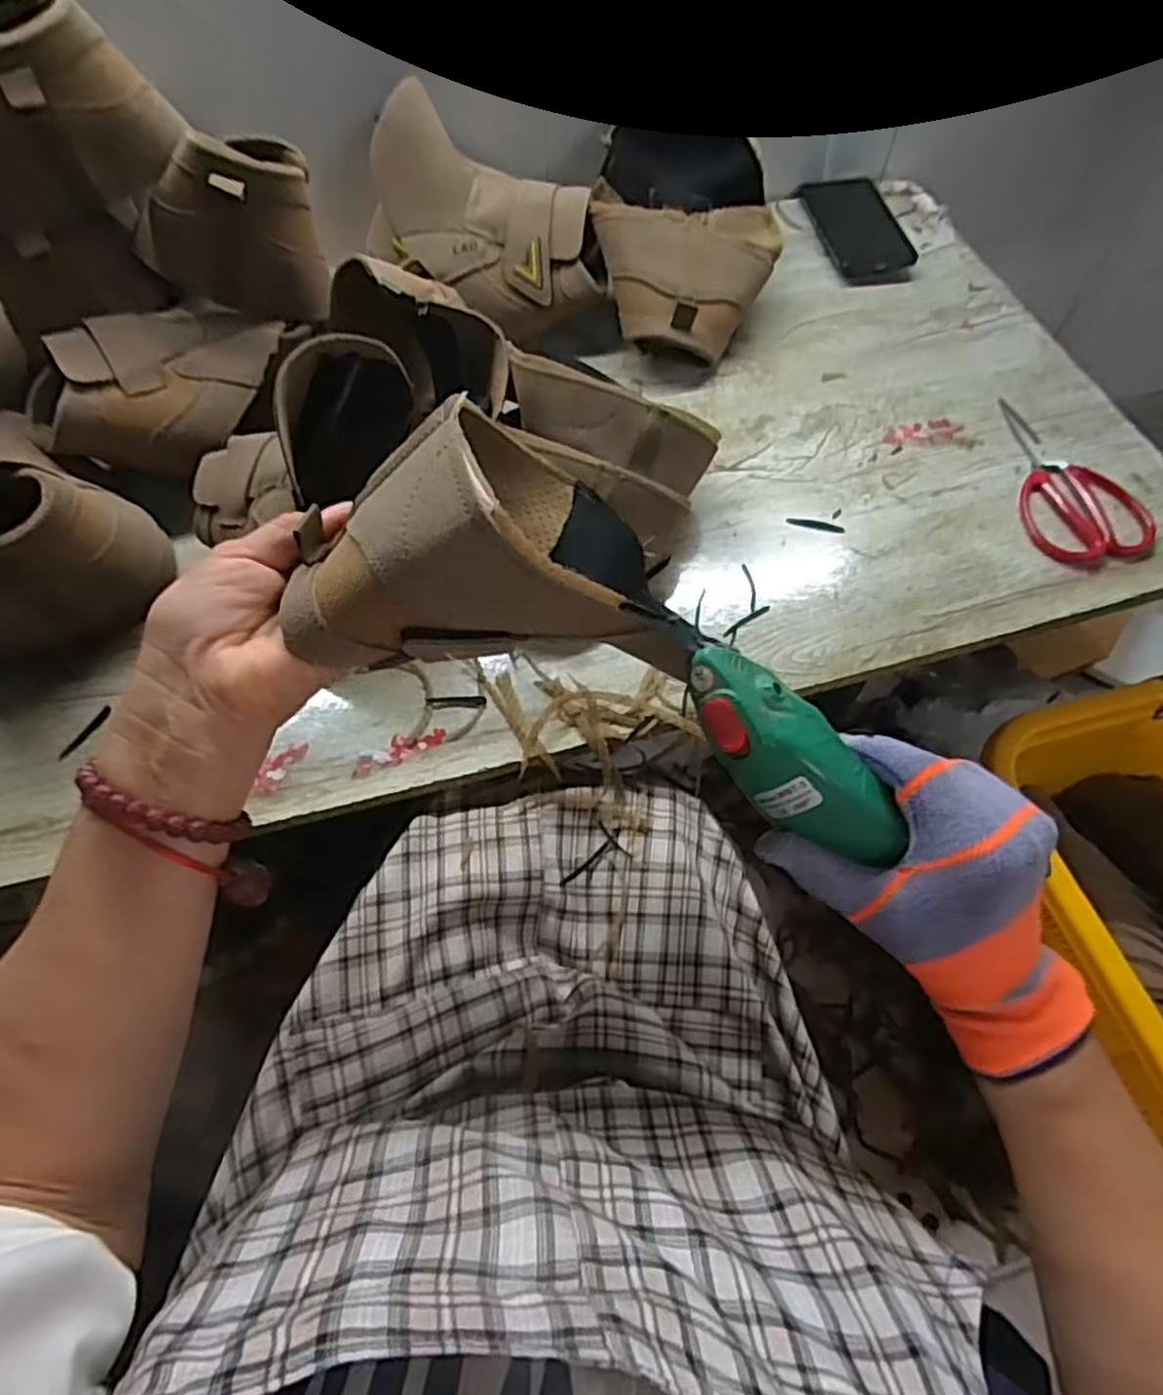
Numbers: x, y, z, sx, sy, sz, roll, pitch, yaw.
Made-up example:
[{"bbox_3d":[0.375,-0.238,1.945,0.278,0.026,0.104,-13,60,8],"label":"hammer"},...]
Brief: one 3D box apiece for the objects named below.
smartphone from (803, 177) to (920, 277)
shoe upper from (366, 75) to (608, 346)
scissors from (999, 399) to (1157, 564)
[{"bbox_3d":[0.305,-0.524,0.831,0.087,0.014,0.173,-7,61,-3],"label":"smartphone"},{"bbox_3d":[-0.089,-0.428,0.674,0.211,0.140,0.110,14,62,9],"label":"shoe upper"},{"bbox_3d":[0.411,-0.193,0.650,0.094,0.014,0.187,-8,61,-4],"label":"scissors"}]

